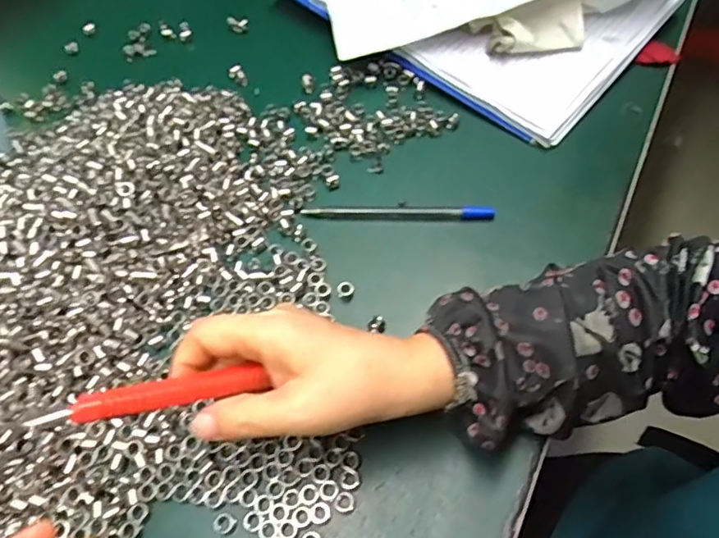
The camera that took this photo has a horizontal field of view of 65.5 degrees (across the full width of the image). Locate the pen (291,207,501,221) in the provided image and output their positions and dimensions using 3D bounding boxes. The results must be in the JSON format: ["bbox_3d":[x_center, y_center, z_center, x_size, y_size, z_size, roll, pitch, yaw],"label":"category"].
[{"bbox_3d":[0.026,-0.042,0.411,0.142,0.008,0.008,1,59,4],"label":"pen"}]

